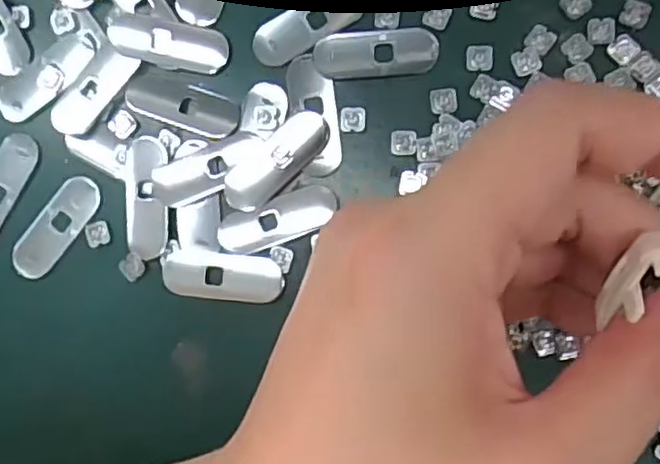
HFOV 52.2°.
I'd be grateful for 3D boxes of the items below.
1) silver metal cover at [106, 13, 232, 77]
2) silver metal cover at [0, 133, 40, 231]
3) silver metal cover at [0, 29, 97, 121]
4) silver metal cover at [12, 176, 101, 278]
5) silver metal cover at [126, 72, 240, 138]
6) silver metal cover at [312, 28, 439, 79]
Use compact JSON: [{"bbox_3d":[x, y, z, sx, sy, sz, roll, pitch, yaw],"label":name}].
[{"bbox_3d":[-0.068,-0.080,0.285,0.049,0.010,0.019,12,87,8],"label":"silver metal cover"},{"bbox_3d":[-0.144,-0.021,0.297,0.019,0.005,0.047,30,90,9],"label":"silver metal cover"},{"bbox_3d":[-0.123,-0.068,0.293,0.052,0.004,0.017,-38,82,4],"label":"silver metal cover"},{"bbox_3d":[-0.120,-0.002,0.291,0.020,0.004,0.050,40,92,9],"label":"silver metal cover"},{"bbox_3d":[-0.062,-0.054,0.285,0.048,0.005,0.018,19,89,9],"label":"silver metal cover"},{"bbox_3d":[0.019,-0.073,0.275,0.050,0.004,0.019,-3,85,7],"label":"silver metal cover"}]

